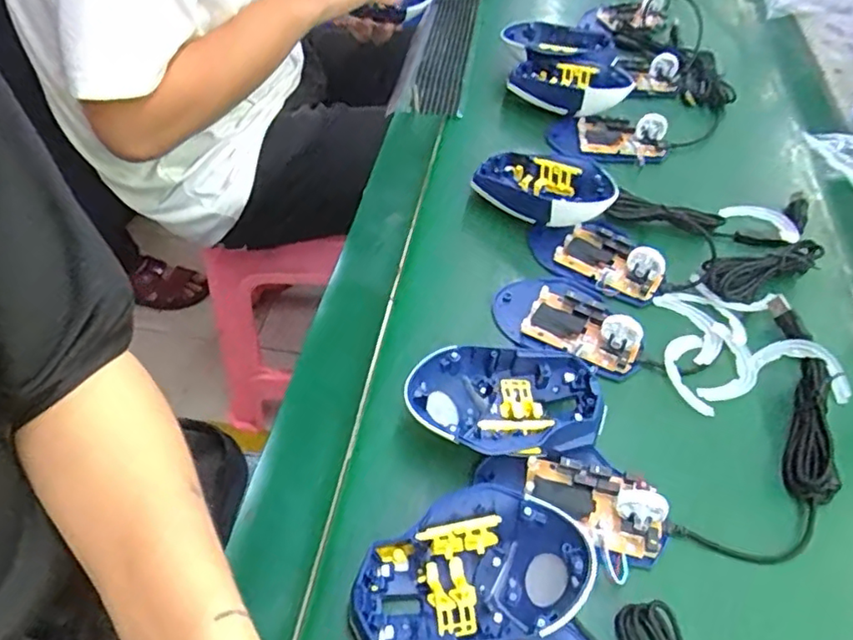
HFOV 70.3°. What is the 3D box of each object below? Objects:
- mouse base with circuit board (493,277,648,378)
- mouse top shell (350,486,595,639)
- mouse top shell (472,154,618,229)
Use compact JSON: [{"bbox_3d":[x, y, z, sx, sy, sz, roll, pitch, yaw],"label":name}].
[{"bbox_3d":[0.104,-0.007,0.436,0.108,0.025,0.070,26,54,17],"label":"mouse base with circuit board"},{"bbox_3d":[0.020,0.128,0.309,0.117,0.040,0.077,-4,51,-7],"label":"mouse top shell"},{"bbox_3d":[0.099,-0.109,0.506,0.116,0.044,0.074,35,57,23],"label":"mouse top shell"}]

